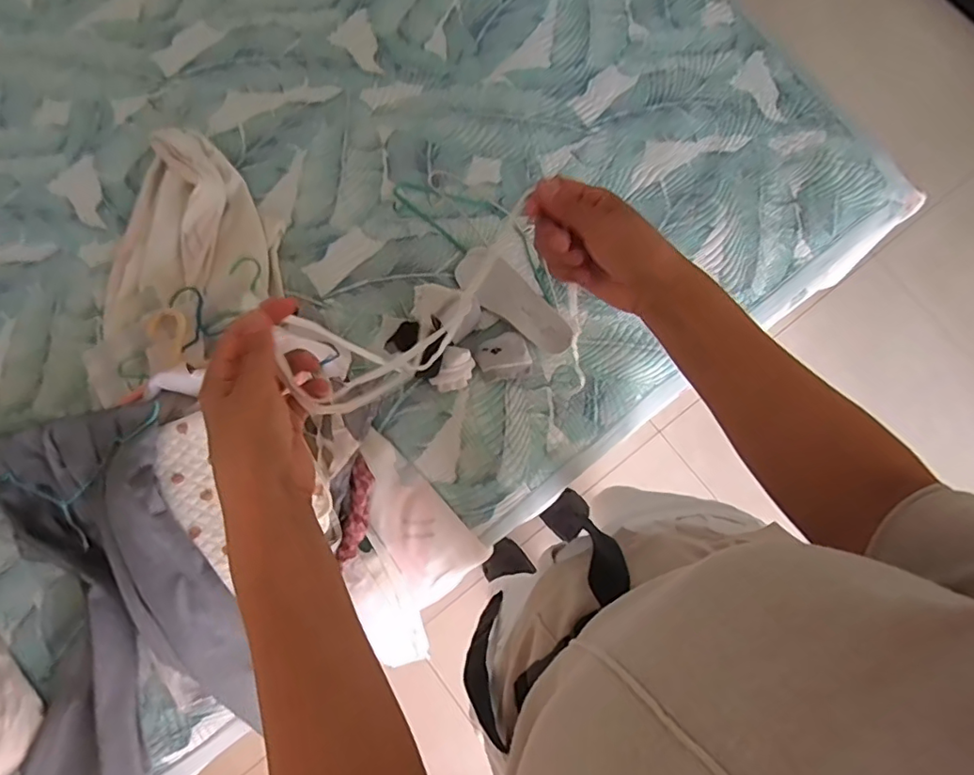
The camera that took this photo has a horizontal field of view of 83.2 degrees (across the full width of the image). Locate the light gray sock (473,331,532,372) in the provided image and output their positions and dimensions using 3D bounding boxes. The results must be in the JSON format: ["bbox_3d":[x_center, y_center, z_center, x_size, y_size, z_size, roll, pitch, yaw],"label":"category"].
[{"bbox_3d":[0.027,-0.058,0.959,0.089,0.022,0.068,-21,78,-5],"label":"light gray sock"}]

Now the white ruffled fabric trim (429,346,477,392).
[{"bbox_3d":[-0.056,-0.030,0.950,0.060,0.031,0.081,27,78,6],"label":"white ruffled fabric trim"}]

